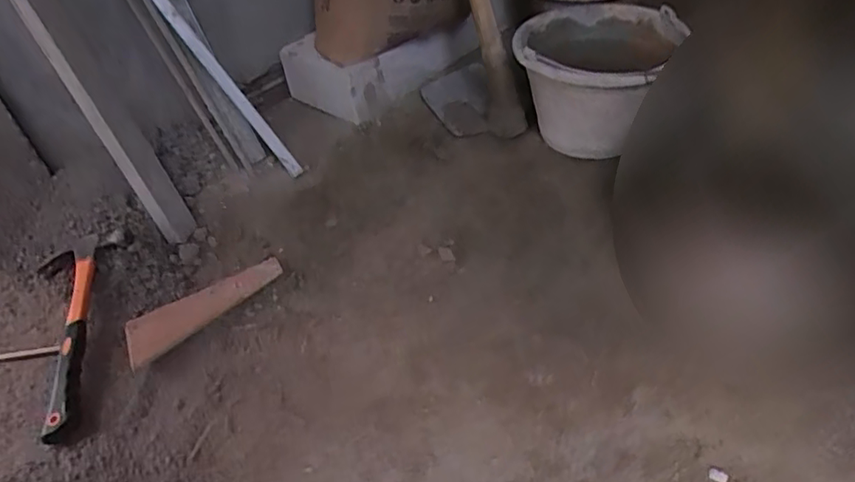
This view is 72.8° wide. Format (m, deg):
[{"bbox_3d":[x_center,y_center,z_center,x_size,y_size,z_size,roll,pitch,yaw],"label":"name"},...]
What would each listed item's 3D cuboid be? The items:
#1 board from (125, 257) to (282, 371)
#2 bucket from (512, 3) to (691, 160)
[{"bbox_3d":[-0.284,0.084,0.749,0.207,0.019,0.077,-32,48,-24],"label":"board"},{"bbox_3d":[0.249,-0.235,0.897,0.211,0.190,0.224,-4,43,4],"label":"bucket"}]

